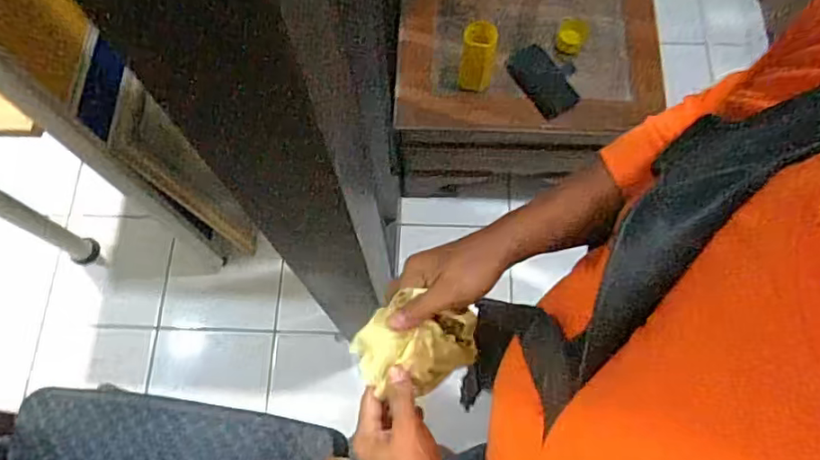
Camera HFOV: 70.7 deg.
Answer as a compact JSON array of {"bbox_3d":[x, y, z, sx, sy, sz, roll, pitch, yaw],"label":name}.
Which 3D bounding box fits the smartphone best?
[{"bbox_3d":[0.290,-0.324,1.260,0.089,0.016,0.163,-39,88,-5],"label":"smartphone"}]

